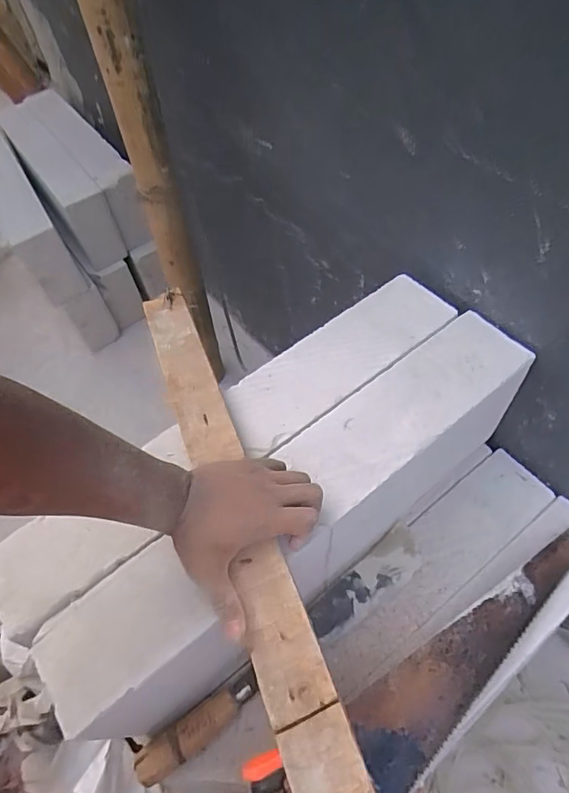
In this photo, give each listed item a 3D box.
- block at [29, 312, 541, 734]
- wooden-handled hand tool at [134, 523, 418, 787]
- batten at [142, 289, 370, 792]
[{"bbox_3d":[0.031,0.138,0.569,0.573,0.192,0.104,-35,60,-17],"label":"block"},{"bbox_3d":[0.012,0.301,0.588,0.411,0.033,0.054,-35,60,-17],"label":"wooden-handled hand tool"},{"bbox_3d":[-0.054,0.093,0.470,0.054,0.013,0.551,-20,58,-8],"label":"batten"}]

